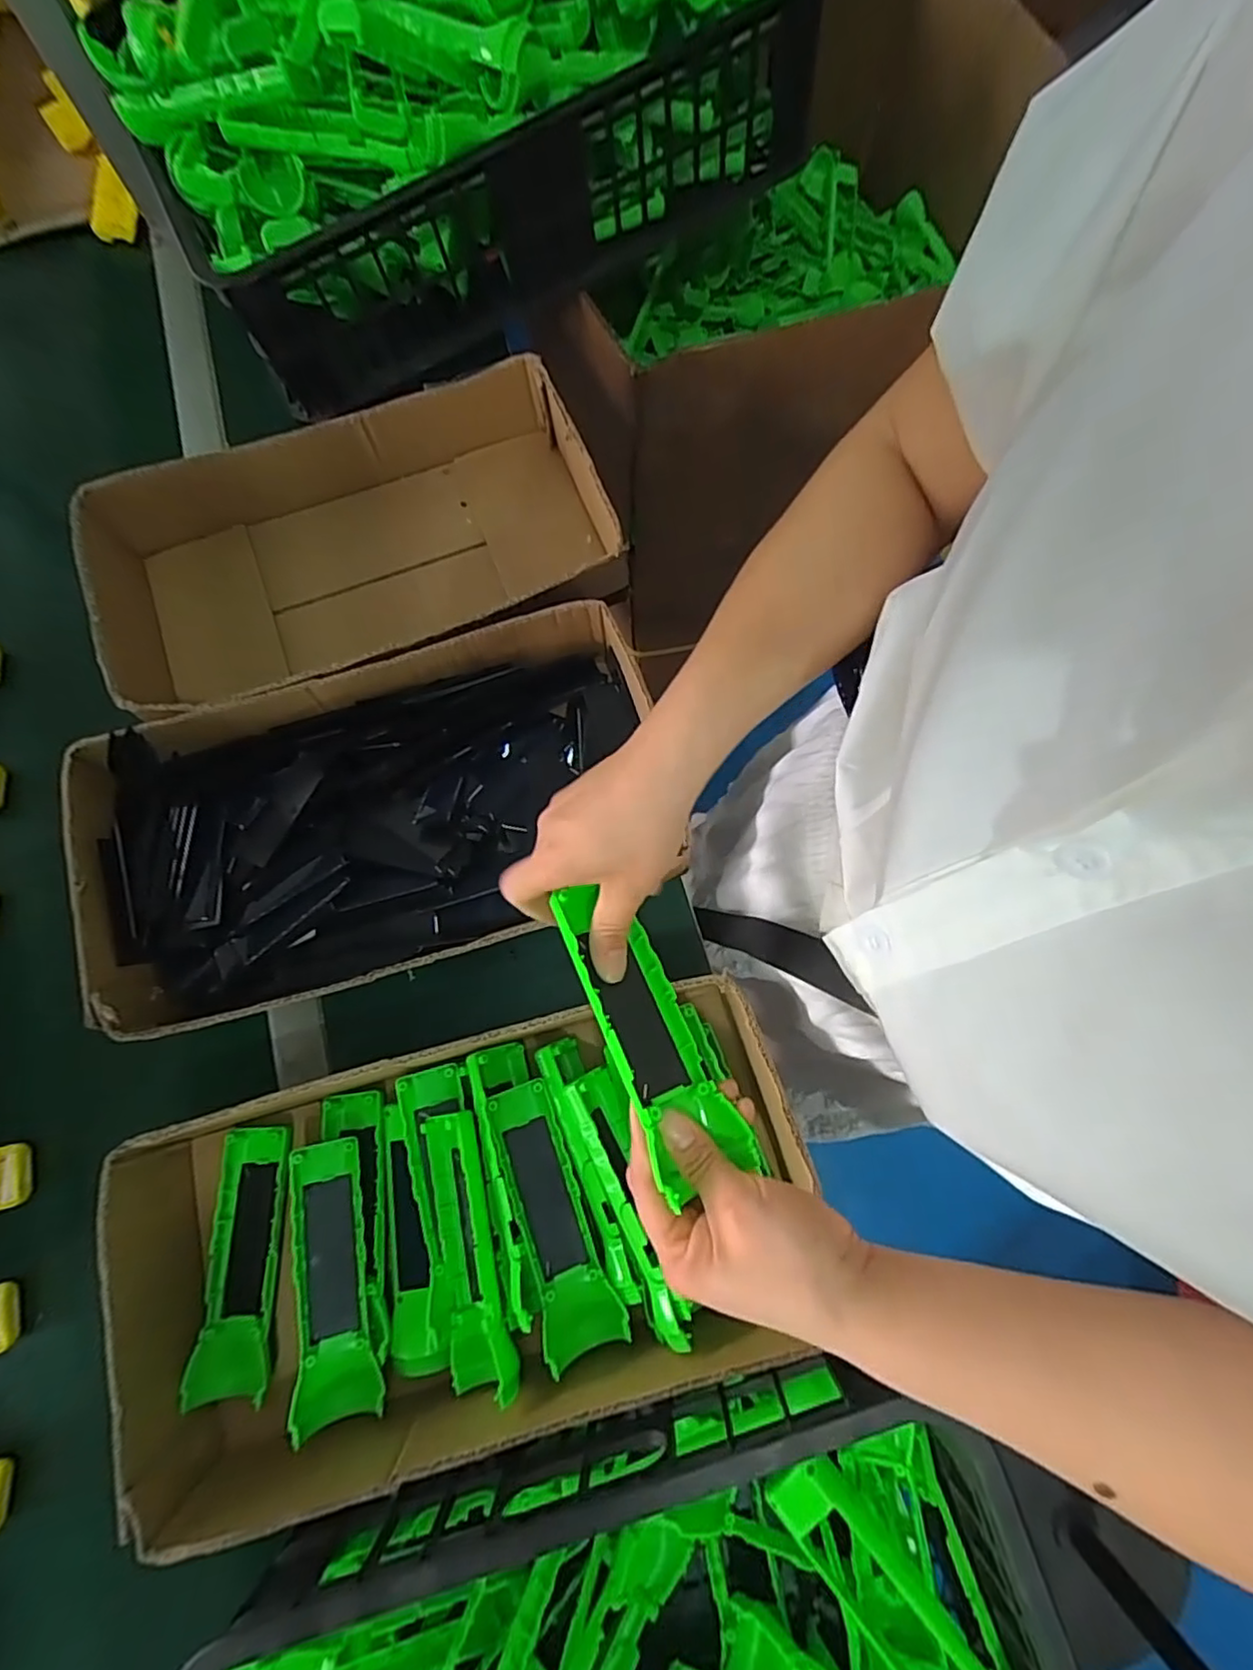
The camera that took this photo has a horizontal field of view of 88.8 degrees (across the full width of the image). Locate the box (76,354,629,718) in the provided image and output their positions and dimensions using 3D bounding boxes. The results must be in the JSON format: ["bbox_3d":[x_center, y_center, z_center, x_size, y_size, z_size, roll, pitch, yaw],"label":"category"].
[{"bbox_3d":[-0.244,-0.230,0.582,0.445,0.127,0.244,-18,75,-4],"label":"box"}]

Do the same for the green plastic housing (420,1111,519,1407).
[{"bbox_3d":[-0.102,0.266,0.414,0.048,0.036,0.163,-11,75,-2],"label":"green plastic housing"}]

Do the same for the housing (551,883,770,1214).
[{"bbox_3d":[0.007,0.097,0.325,0.047,0.034,0.152,-28,75,-6],"label":"housing"}]

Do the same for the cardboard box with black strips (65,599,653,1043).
[{"bbox_3d":[-0.185,-0.011,0.499,0.419,0.095,0.233,-16,75,-3],"label":"cardboard box with black strips"}]

